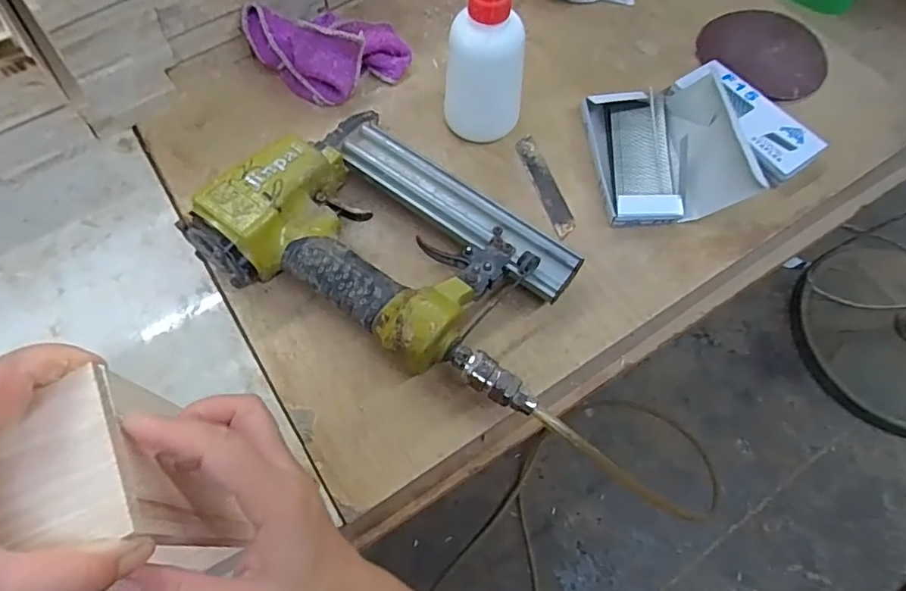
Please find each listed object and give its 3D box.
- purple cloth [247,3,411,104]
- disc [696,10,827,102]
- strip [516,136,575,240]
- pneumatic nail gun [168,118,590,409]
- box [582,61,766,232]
[{"bbox_3d":[-0.108,-0.216,0.472,0.135,0.053,0.081,-14,65,-8],"label":"purple cloth"},{"bbox_3d":[0.292,-0.229,0.507,0.114,0.017,0.107,1,64,-2],"label":"disc"},{"bbox_3d":[0.076,-0.091,0.442,0.018,0.004,0.101,-15,65,-9],"label":"strip"},{"bbox_3d":[-0.039,-0.040,0.379,0.250,0.059,0.159,25,66,10],"label":"pneumatic nail gun"},{"bbox_3d":[0.175,-0.126,0.441,0.115,0.037,0.141,-4,64,-4],"label":"box"}]

